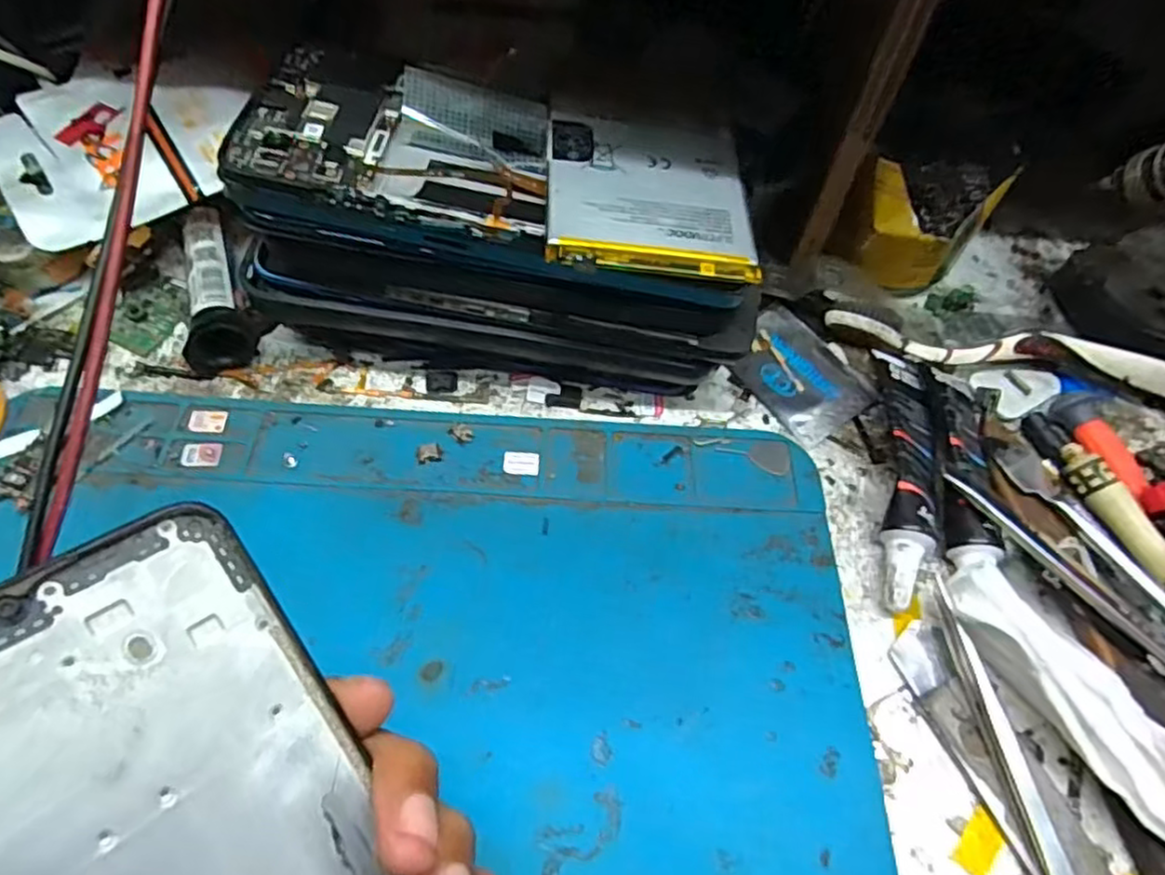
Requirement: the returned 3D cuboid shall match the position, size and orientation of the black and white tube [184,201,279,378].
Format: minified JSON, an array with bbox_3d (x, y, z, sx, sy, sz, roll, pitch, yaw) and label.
[{"bbox_3d":[-0.139,-0.059,0.269,0.024,0.024,0.073,-10,59,-11],"label":"black and white tube"}]

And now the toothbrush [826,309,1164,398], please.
[{"bbox_3d":[0.194,-0.029,0.277,0.190,0.017,0.019,9,57,1],"label":"toothbrush"}]

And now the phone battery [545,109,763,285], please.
[{"bbox_3d":[0.020,-0.076,0.214,0.062,0.008,0.066,0,57,-5],"label":"phone battery"}]

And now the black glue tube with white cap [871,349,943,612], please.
[{"bbox_3d":[0.117,0.012,0.247,0.021,0.017,0.105,13,57,4],"label":"black glue tube with white cap"}]

